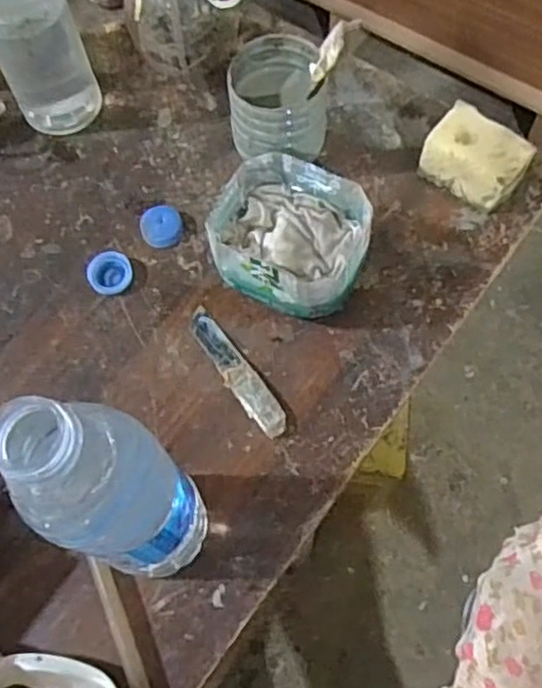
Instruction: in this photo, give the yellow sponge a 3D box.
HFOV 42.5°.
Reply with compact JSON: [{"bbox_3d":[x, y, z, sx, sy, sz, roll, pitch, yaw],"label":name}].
[{"bbox_3d":[0.153,-0.139,0.517,0.072,0.041,0.052,34,73,16],"label":"yellow sponge"}]

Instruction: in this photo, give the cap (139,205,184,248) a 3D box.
[{"bbox_3d":[-0.081,-0.089,0.523,0.029,0.013,0.032,3,67,5],"label":"cap"}]

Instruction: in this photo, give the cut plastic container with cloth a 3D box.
[{"bbox_3d":[0.015,-0.068,0.480,0.102,0.063,0.087,23,70,13],"label":"cut plastic container with cloth"}]

